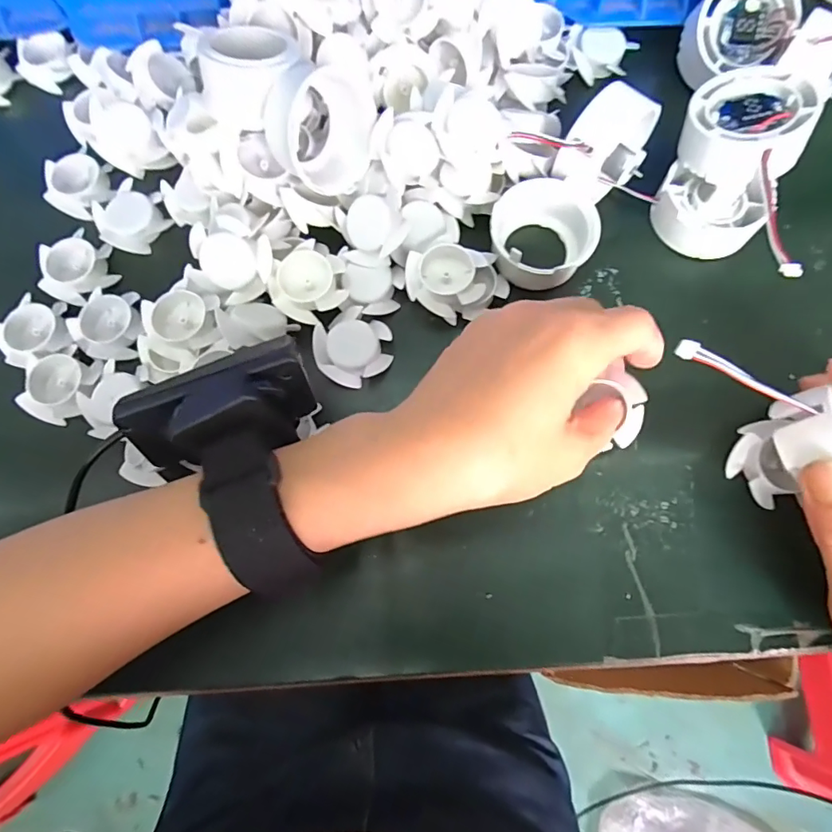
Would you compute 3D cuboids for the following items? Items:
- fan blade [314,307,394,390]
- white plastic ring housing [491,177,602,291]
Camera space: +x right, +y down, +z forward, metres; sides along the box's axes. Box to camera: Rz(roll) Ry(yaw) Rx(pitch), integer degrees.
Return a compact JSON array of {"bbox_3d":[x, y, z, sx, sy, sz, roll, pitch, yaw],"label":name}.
[{"bbox_3d":[-0.033,-0.036,0.258,0.040,0.013,0.036,-30,78,-5],"label":"fan blade"},{"bbox_3d":[0.066,-0.097,0.260,0.054,0.030,0.058,0,77,1],"label":"white plastic ring housing"}]

